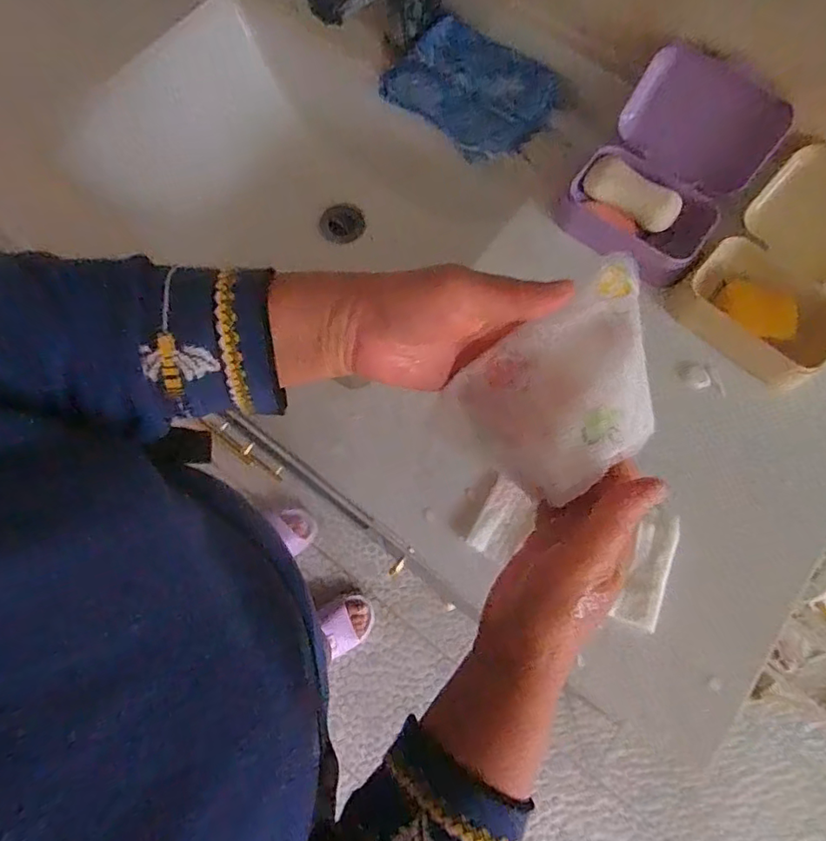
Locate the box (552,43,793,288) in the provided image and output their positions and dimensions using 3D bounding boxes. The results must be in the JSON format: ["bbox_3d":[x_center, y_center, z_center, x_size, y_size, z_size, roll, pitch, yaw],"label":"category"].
[{"bbox_3d":[0.229,-0.230,0.483,0.139,0.081,0.158,35,76,9],"label":"box"}]

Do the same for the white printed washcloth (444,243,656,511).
[{"bbox_3d":[0.086,-0.014,0.289,0.117,0.022,0.087,-38,83,23],"label":"white printed washcloth"}]

